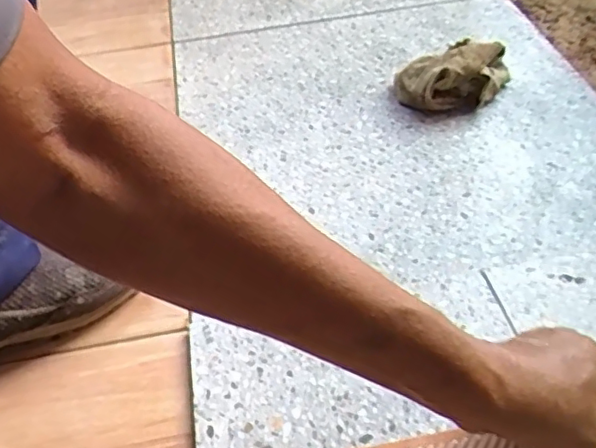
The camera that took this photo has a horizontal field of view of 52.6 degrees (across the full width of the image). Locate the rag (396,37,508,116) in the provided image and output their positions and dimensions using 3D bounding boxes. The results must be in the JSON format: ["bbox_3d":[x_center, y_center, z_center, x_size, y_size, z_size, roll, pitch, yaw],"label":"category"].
[{"bbox_3d":[0.186,-0.180,0.719,0.140,0.048,0.089,-9,45,-3],"label":"rag"}]

